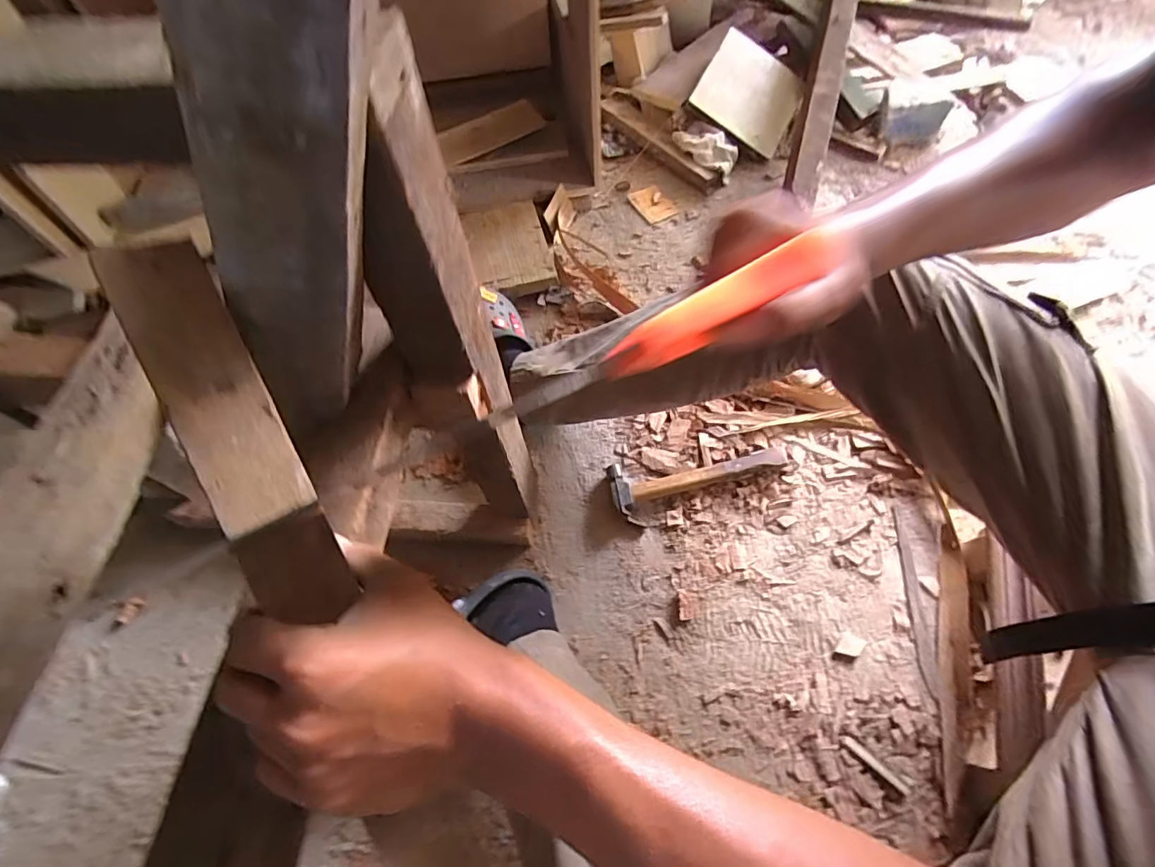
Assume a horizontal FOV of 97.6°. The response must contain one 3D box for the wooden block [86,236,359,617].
[{"bbox_3d":[-0.153,0.000,0.225,0.035,0.023,0.176,-25,92,-11],"label":"wooden block"}]

